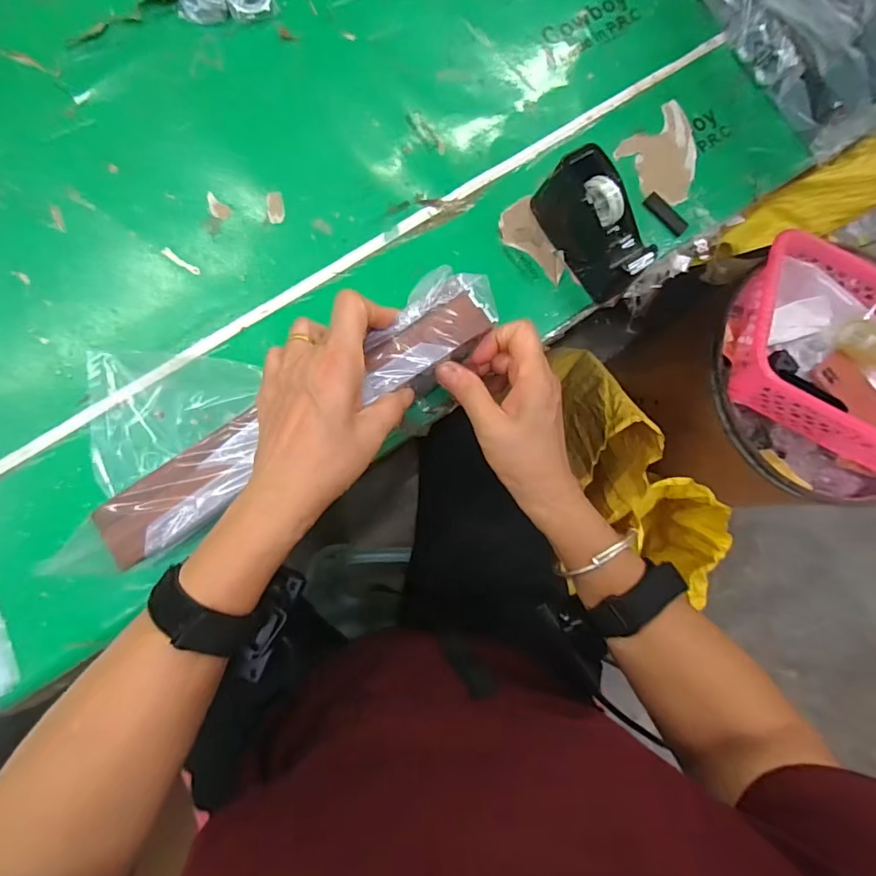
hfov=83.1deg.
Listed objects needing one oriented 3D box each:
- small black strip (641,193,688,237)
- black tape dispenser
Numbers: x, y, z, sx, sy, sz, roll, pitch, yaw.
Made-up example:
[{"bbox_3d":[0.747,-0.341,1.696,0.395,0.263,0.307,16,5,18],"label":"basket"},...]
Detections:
[{"bbox_3d":[0.218,-0.214,0.470,0.048,0.004,0.016,42,81,-1],"label":"small black strip"},{"bbox_3d":[0.134,-0.184,0.423,0.044,0.065,0.114,-34,89,-10],"label":"black tape dispenser"}]

